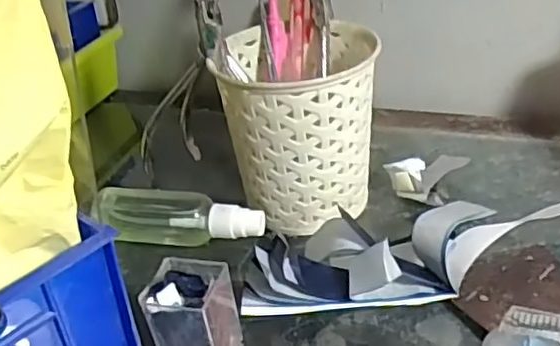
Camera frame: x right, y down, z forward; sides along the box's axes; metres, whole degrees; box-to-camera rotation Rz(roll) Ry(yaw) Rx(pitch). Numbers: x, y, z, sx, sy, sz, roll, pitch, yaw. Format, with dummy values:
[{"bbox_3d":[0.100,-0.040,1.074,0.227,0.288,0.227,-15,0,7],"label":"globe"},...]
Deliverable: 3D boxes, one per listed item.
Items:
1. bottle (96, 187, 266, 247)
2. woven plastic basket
[{"bbox_3d":[-0.063,0.028,0.420,0.109,0.025,0.035,2,33,15],"label":"bottle"},{"bbox_3d":[0.013,-0.032,0.417,0.095,0.123,0.089,-7,32,1],"label":"woven plastic basket"}]

